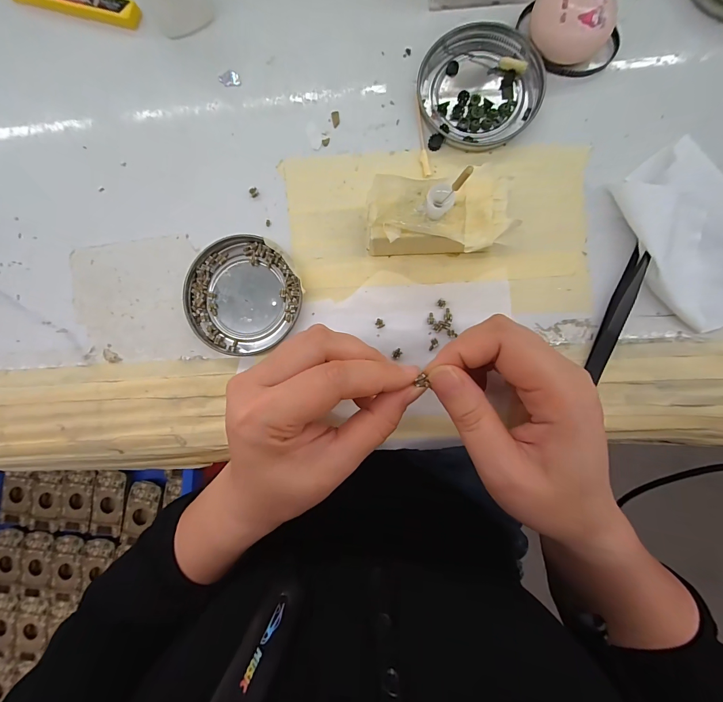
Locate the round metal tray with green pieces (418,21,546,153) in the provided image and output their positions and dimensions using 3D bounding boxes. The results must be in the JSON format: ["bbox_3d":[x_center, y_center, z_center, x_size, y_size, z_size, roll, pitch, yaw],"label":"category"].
[{"bbox_3d":[0.079,-0.175,0.221,0.077,0.008,0.079,0,89,4],"label":"round metal tray with green pieces"}]

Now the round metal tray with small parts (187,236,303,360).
[{"bbox_3d":[-0.082,-0.036,0.230,0.077,0.008,0.076,0,89,4],"label":"round metal tray with small parts"}]

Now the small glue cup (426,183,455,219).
[{"bbox_3d":[0.043,-0.081,0.184,0.014,0.019,0.013,0,88,4],"label":"small glue cup"}]

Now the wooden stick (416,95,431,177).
[{"bbox_3d":[0.040,-0.144,0.225,0.006,0.004,0.054,-7,89,4],"label":"wooden stick"}]

